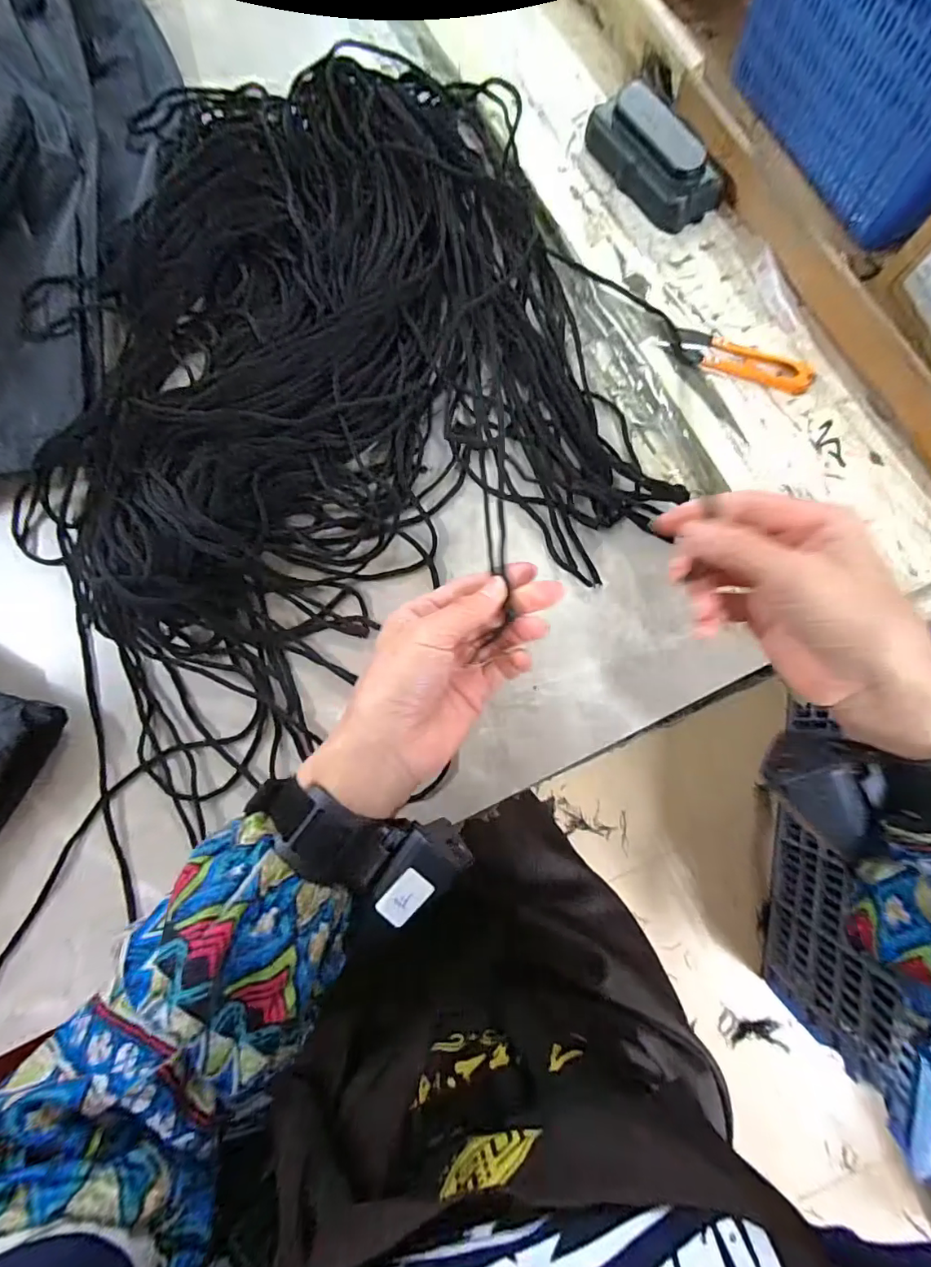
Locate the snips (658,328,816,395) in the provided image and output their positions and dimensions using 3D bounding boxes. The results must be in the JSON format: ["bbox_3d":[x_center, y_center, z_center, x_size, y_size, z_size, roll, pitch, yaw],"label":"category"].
[{"bbox_3d":[0.181,-0.183,0.333,0.095,0.013,0.026,21,84,8],"label":"snips"}]

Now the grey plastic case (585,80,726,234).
[{"bbox_3d":[0.132,-0.336,0.352,0.044,0.027,0.105,-34,80,-1],"label":"grey plastic case"}]

